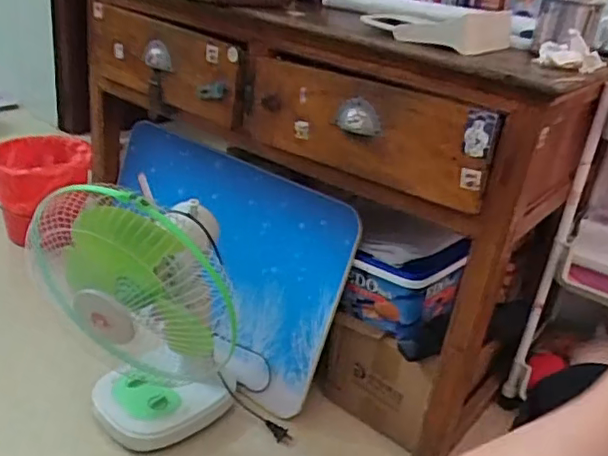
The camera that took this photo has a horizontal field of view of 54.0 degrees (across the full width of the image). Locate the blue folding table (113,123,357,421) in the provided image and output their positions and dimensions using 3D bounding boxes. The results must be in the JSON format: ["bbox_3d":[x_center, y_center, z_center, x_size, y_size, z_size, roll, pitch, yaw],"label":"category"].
[{"bbox_3d":[-0.167,0.042,1.102,0.537,0.373,0.049,28,18,31],"label":"blue folding table"}]

